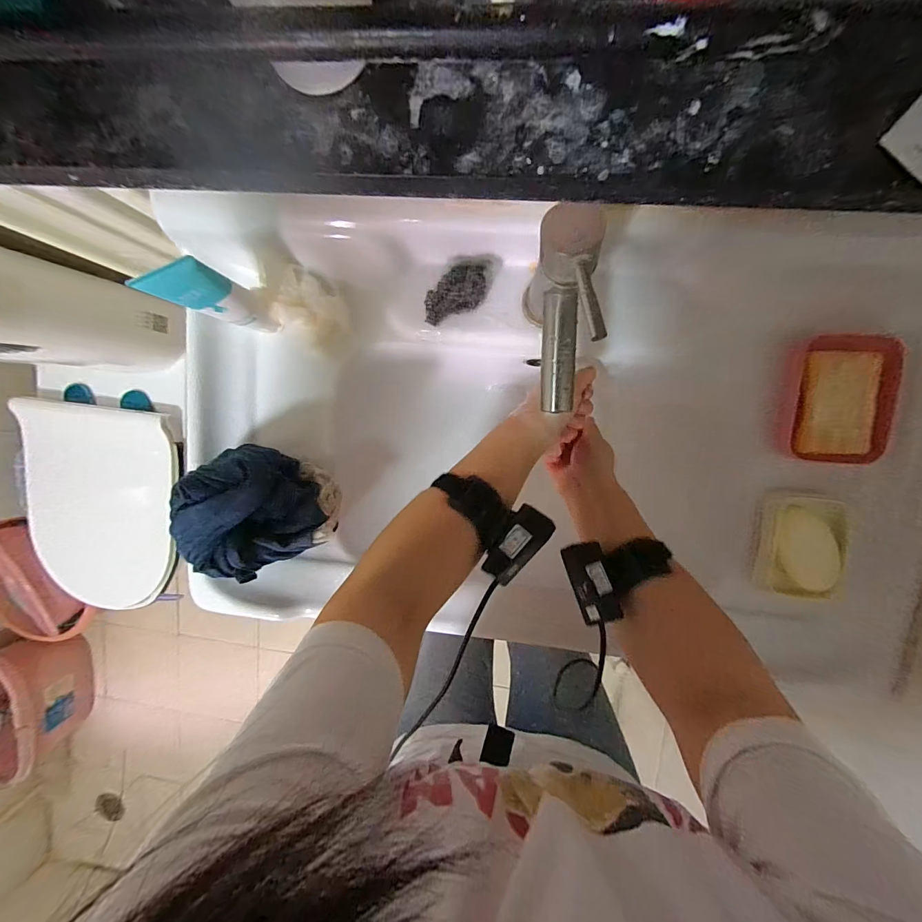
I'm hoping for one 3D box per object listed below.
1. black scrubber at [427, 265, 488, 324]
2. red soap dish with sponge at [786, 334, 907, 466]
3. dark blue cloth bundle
[{"bbox_3d":[-0.008,-0.182,0.433,0.078,0.031,0.042,-38,92,9],"label":"black scrubber"},{"bbox_3d":[0.389,-0.062,0.413,0.088,0.035,0.126,1,97,6],"label":"red soap dish with sponge"},{"bbox_3d":[-0.228,0.057,0.452,0.147,0.123,0.130,-29,93,9],"label":"dark blue cloth bundle"}]

